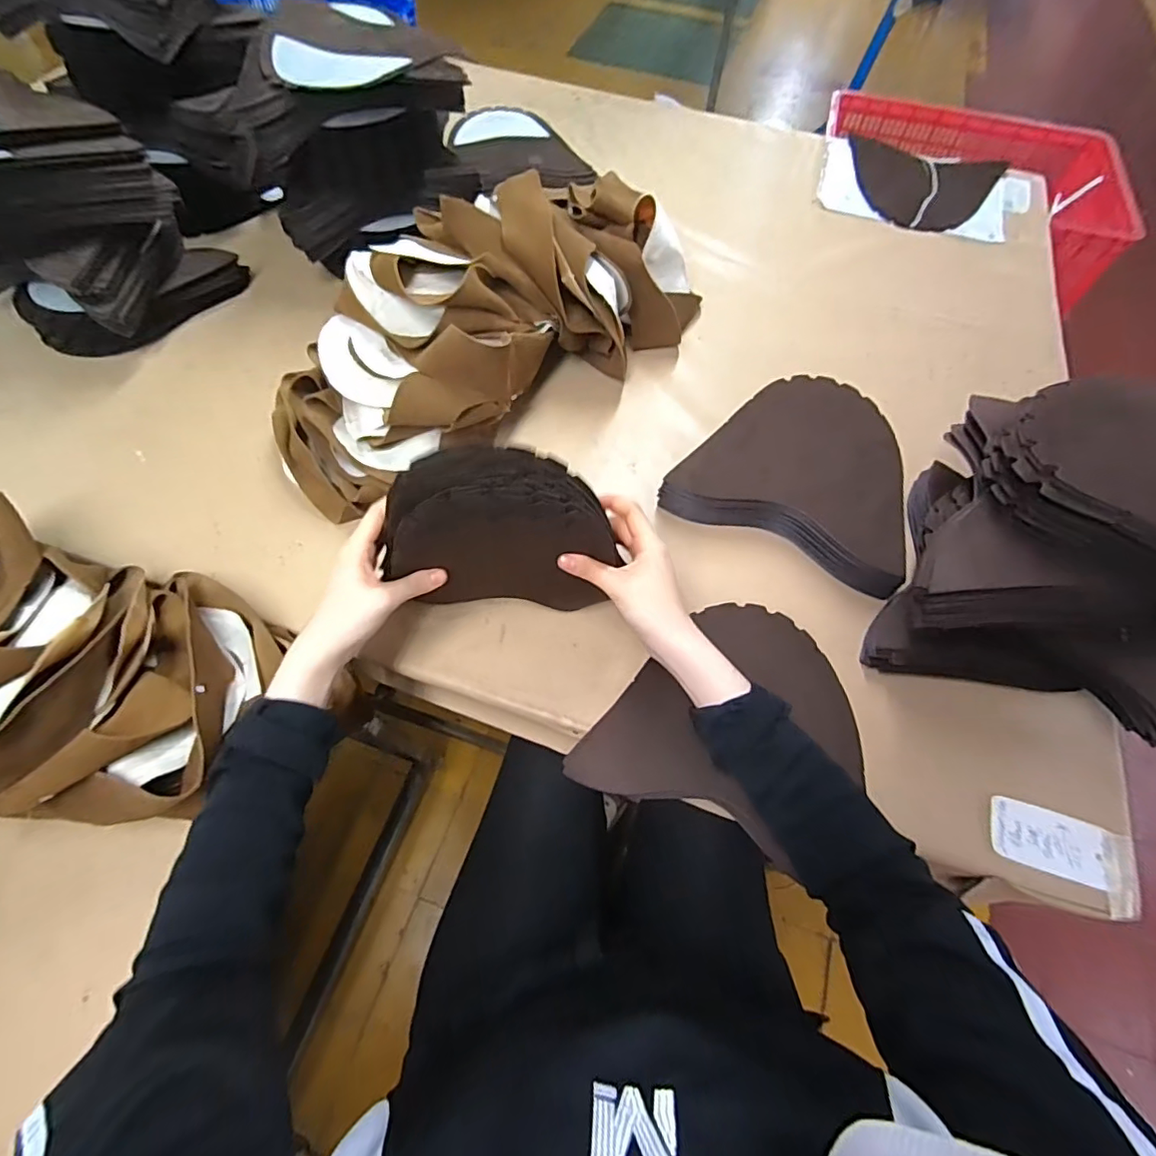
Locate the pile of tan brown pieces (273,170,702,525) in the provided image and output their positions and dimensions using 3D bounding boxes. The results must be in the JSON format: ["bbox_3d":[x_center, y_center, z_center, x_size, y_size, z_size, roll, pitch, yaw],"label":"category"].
[{"bbox_3d":[-0.087,-0.290,0.633,0.554,0.166,0.212,-35,71,-18],"label":"pile of tan brown pieces"}]

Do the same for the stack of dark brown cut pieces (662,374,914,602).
[{"bbox_3d":[0.253,-0.117,0.612,0.246,0.080,0.201,28,66,10],"label":"stack of dark brown cut pieces"}]

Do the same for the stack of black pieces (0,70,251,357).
[{"bbox_3d":[-0.572,-0.404,0.628,0.190,0.231,0.242,35,66,14],"label":"stack of black pieces"}]

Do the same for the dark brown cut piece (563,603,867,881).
[{"bbox_3d":[0.142,0.140,0.496,0.193,0.038,0.242,42,69,16],"label":"dark brown cut piece"}]

